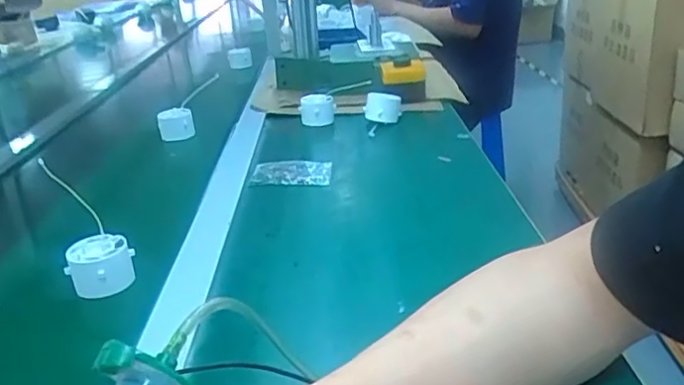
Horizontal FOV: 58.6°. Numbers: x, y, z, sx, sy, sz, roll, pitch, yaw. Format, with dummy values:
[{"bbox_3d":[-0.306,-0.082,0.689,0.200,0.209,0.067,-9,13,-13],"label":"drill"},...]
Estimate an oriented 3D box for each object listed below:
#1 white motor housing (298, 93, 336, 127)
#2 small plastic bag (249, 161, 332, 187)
[{"bbox_3d":[-0.036,-0.126,0.932,0.055,0.041,0.046,-8,23,-8],"label":"white motor housing"},{"bbox_3d":[-0.061,-0.025,0.749,0.094,0.007,0.076,-3,23,4],"label":"small plastic bag"}]

